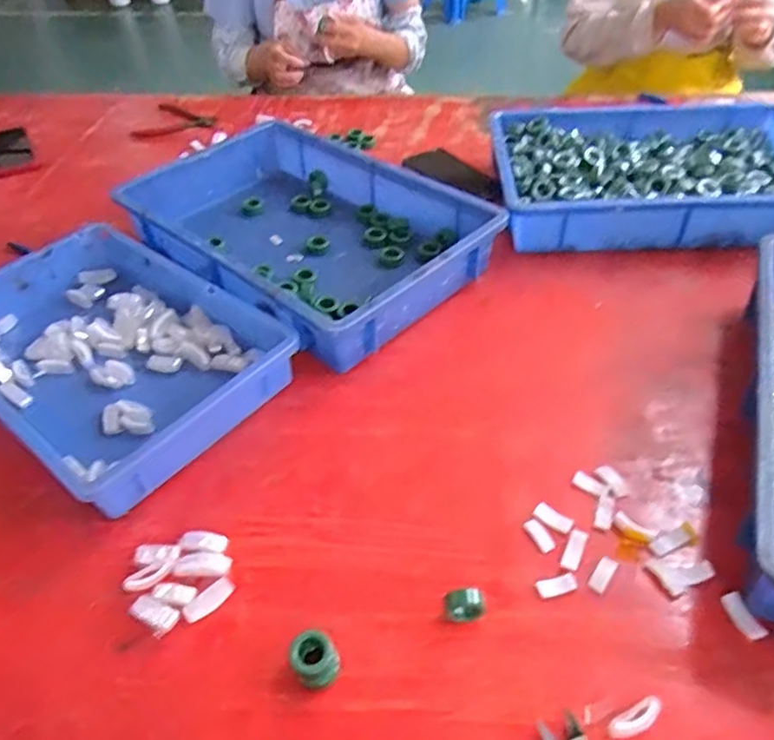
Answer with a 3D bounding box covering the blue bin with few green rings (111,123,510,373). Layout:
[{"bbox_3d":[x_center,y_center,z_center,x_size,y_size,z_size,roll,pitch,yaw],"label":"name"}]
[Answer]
[{"bbox_3d":[-0.108,-0.185,0.806,0.429,0.077,0.304,32,52,31],"label":"blue bin with few green rings"}]

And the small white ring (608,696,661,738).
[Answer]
[{"bbox_3d":[0.164,0.230,0.418,0.037,0.012,0.014,-20,46,-19],"label":"small white ring"}]

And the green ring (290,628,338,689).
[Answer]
[{"bbox_3d":[-0.050,0.204,0.444,0.031,0.028,0.028,24,49,25],"label":"green ring"}]

